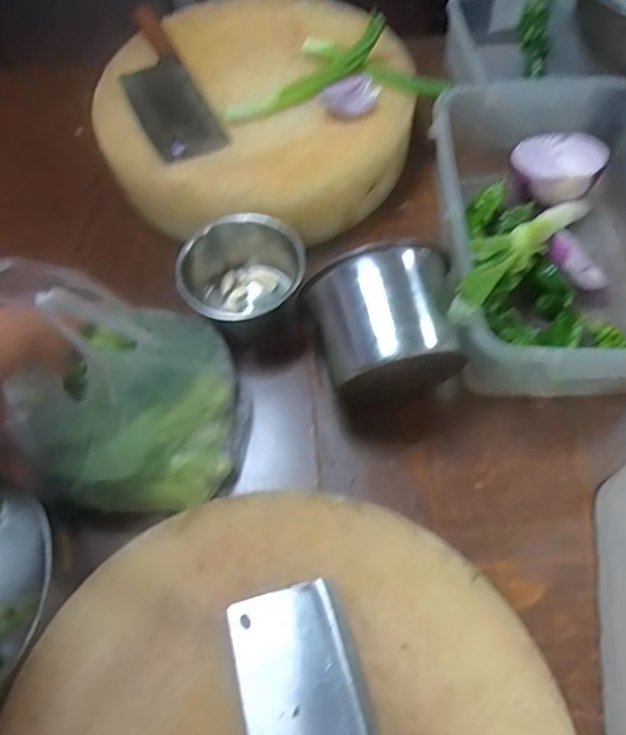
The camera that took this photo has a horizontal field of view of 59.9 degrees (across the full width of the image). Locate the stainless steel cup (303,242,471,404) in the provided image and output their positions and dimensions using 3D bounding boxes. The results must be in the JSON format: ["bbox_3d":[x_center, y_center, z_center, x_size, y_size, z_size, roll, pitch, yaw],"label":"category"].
[{"bbox_3d":[0.069,-0.029,0.533,0.129,0.140,0.114,-14,63,-6],"label":"stainless steel cup"}]

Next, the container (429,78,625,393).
[{"bbox_3d":[0.268,-0.146,0.593,0.266,0.127,0.366,1,63,2],"label":"container"}]

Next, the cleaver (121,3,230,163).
[{"bbox_3d":[-0.192,-0.357,0.680,0.083,0.021,0.245,-24,65,-11],"label":"cleaver"}]

